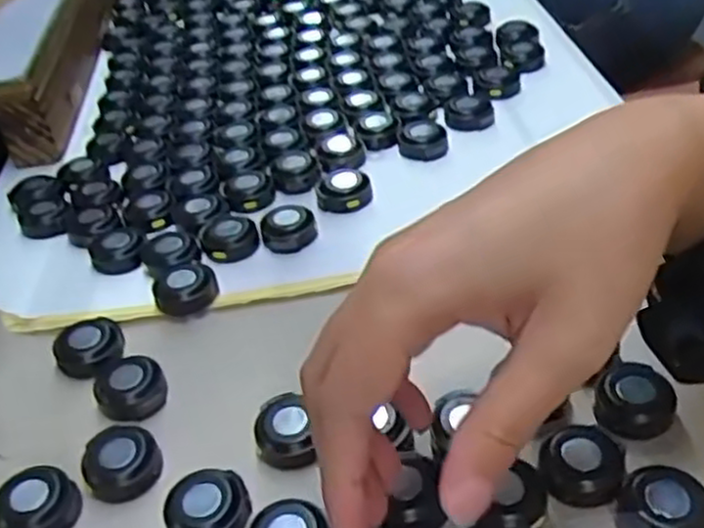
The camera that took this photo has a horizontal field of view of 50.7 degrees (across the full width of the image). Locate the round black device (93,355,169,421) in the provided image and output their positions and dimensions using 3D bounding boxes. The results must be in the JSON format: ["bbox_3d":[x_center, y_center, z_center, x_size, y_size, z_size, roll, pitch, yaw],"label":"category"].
[{"bbox_3d":[-0.096,0.052,0.320,0.028,0.012,0.031,-27,43,-21],"label":"round black device"}]

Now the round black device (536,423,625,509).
[{"bbox_3d":[0.081,0.072,0.264,0.027,0.013,0.025,-5,40,4],"label":"round black device"}]

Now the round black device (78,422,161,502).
[{"bbox_3d":[-0.091,0.077,0.293,0.029,0.013,0.029,-5,40,4],"label":"round black device"}]

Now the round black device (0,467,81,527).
[{"bbox_3d":[-0.120,0.091,0.279,0.031,0.010,0.028,21,48,30],"label":"round black device"}]

